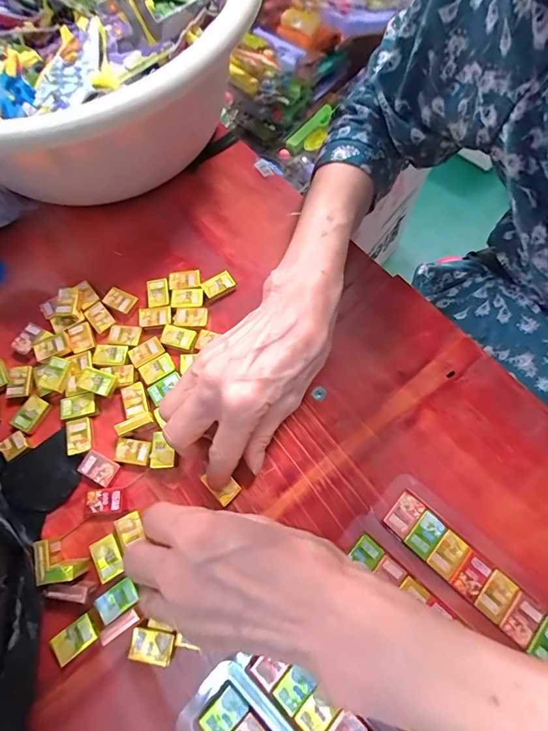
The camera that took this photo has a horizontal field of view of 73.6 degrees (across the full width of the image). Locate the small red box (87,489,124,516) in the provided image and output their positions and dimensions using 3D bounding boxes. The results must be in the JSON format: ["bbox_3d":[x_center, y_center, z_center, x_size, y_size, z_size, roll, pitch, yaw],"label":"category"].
[{"bbox_3d":[-0.115,0.093,0.249,0.024,0.009,0.015,-6,70,0],"label":"small red box"}]

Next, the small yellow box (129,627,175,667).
[{"bbox_3d":[-0.073,0.167,0.218,0.025,0.004,0.016,7,67,3],"label":"small yellow box"}]

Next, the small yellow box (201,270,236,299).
[{"bbox_3d":[-0.046,-0.067,0.303,0.025,0.006,0.016,-31,72,-9],"label":"small yellow box"}]

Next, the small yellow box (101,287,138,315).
[{"bbox_3d":[-0.126,-0.053,0.301,0.026,0.005,0.016,26,73,11],"label":"small yellow box"}]

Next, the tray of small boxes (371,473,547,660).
[{"bbox_3d":[0.119,0.126,0.228,0.042,0.009,0.125,-43,74,-12],"label":"tray of small boxes"}]

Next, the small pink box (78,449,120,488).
[{"bbox_3d":[-0.122,0.072,0.257,0.026,0.008,0.017,26,73,11],"label":"small pink box"}]

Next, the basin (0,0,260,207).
[{"bbox_3d":[-0.163,-0.257,0.312,0.302,0.122,0.301,-1,70,2],"label":"basin"}]

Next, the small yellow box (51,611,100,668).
[{"bbox_3d":[-0.120,0.165,0.221,0.025,0.004,0.017,-36,79,-13],"label":"small yellow box"}]

